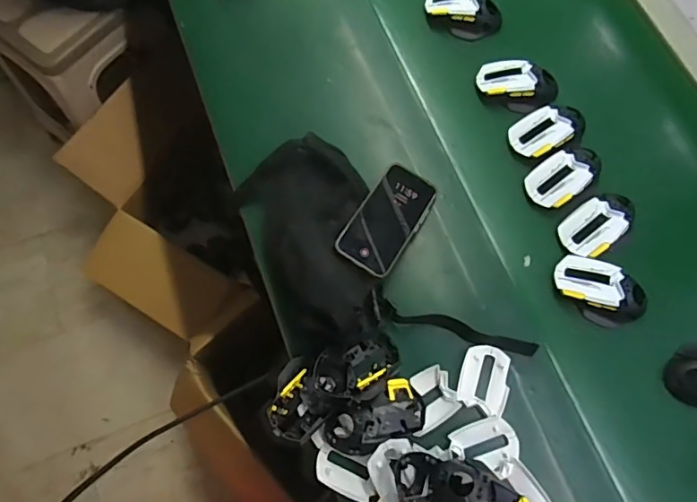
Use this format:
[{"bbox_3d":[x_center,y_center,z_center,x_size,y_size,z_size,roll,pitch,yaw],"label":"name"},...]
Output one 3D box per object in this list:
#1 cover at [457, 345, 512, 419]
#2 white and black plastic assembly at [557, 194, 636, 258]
[{"bbox_3d":[0.168,0.156,0.633,0.062,0.013,0.077,19,72,7],"label":"cover"},{"bbox_3d":[0.331,-0.039,0.686,0.108,0.032,0.064,-39,75,-12],"label":"white and black plastic assembly"}]

